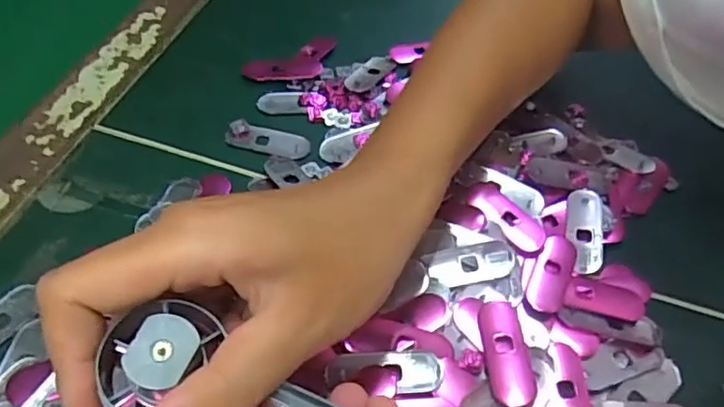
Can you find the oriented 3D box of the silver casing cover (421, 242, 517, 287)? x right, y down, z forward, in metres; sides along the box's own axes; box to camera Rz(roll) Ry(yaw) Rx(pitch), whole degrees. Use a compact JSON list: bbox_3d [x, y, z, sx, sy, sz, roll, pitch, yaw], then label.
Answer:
[{"bbox_3d":[0.053,0.030,0.298,0.043,0.013,0.015,-4,52,-7],"label":"silver casing cover"}]

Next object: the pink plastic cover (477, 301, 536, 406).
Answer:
[{"bbox_3d":[0.063,0.067,0.268,0.017,0.008,0.048,-2,52,-5],"label":"pink plastic cover"}]

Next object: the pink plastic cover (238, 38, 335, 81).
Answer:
[{"bbox_3d":[-0.043,-0.093,0.399,0.067,0.004,0.031,-26,58,-22],"label":"pink plastic cover"}]

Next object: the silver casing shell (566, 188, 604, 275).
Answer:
[{"bbox_3d":[0.118,0.012,0.319,0.017,0.007,0.047,9,52,3],"label":"silver casing shell"}]

